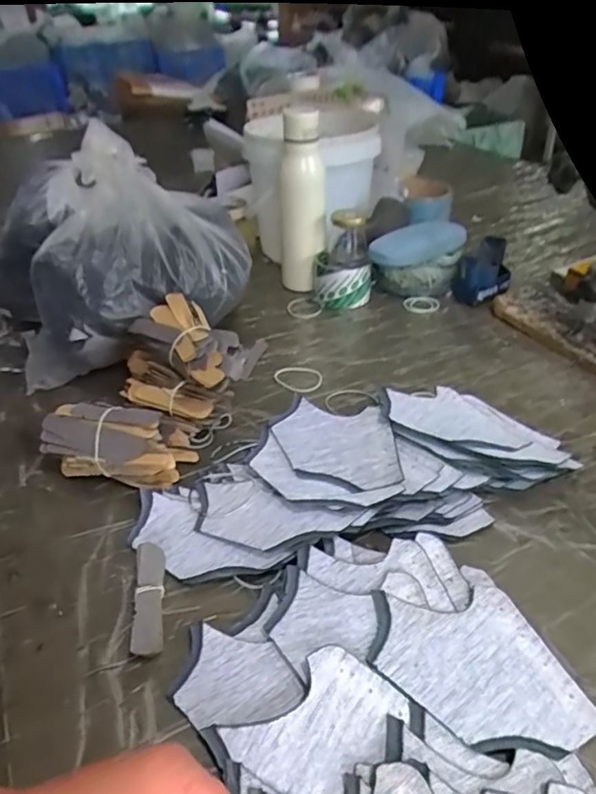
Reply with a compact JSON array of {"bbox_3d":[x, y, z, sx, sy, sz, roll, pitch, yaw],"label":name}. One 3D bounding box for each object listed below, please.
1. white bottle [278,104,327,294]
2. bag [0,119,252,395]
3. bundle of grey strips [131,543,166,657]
[{"bbox_3d":[0.006,-0.266,0.781,0.064,0.249,0.056,-5,38,-2],"label":"white bottle"},{"bbox_3d":[-0.220,-0.172,0.684,0.303,0.221,0.237,-21,41,-22],"label":"bag"},{"bbox_3d":[-0.108,0.146,0.399,0.021,0.016,0.089,-8,36,-6],"label":"bundle of grey strips"}]

